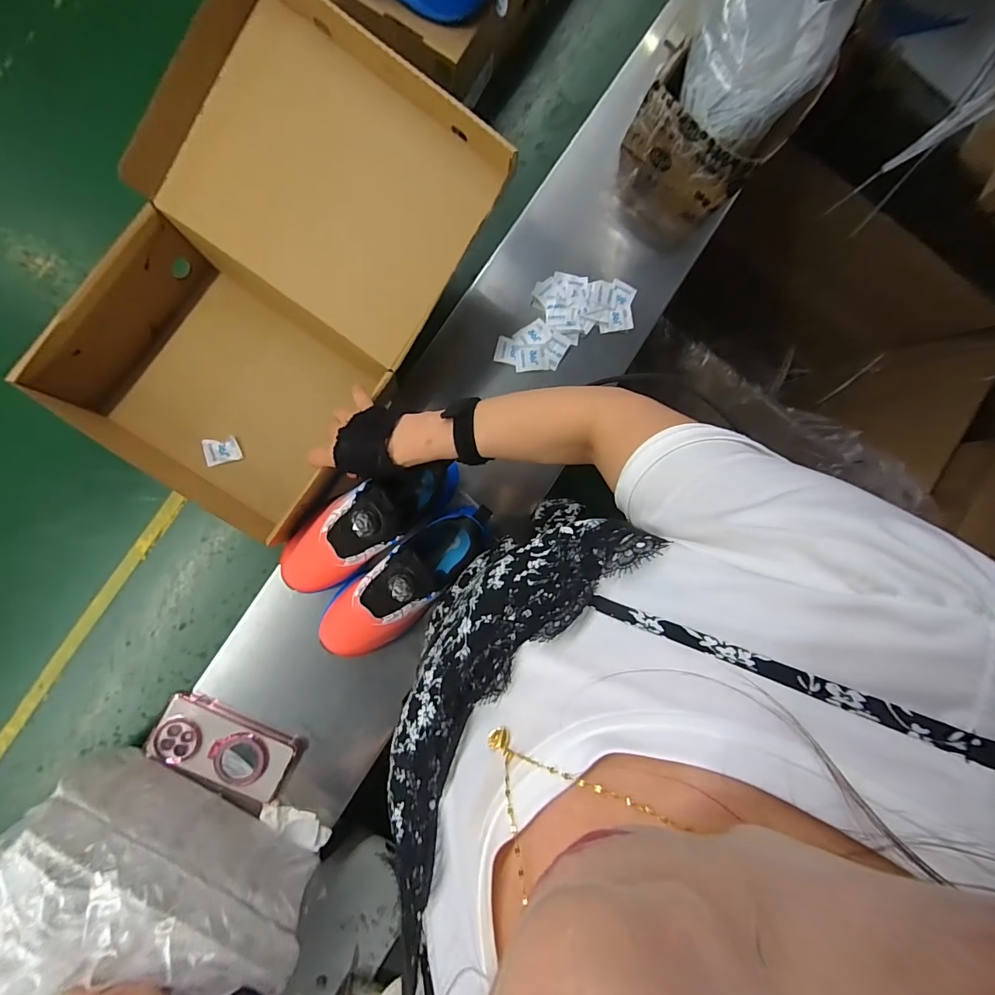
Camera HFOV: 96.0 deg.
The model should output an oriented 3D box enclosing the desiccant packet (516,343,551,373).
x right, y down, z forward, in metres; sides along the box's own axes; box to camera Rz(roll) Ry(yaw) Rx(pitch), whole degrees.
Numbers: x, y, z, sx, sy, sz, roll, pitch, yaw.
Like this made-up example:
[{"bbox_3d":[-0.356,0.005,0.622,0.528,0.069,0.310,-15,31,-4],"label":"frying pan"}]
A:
[{"bbox_3d":[0.047,-0.186,0.594,0.046,0.005,0.033,-7,90,-7],"label":"desiccant packet"}]

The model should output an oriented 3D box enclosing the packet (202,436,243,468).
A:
[{"bbox_3d":[-0.352,-0.060,0.572,0.040,0.010,0.033,-16,91,-7],"label":"packet"}]

